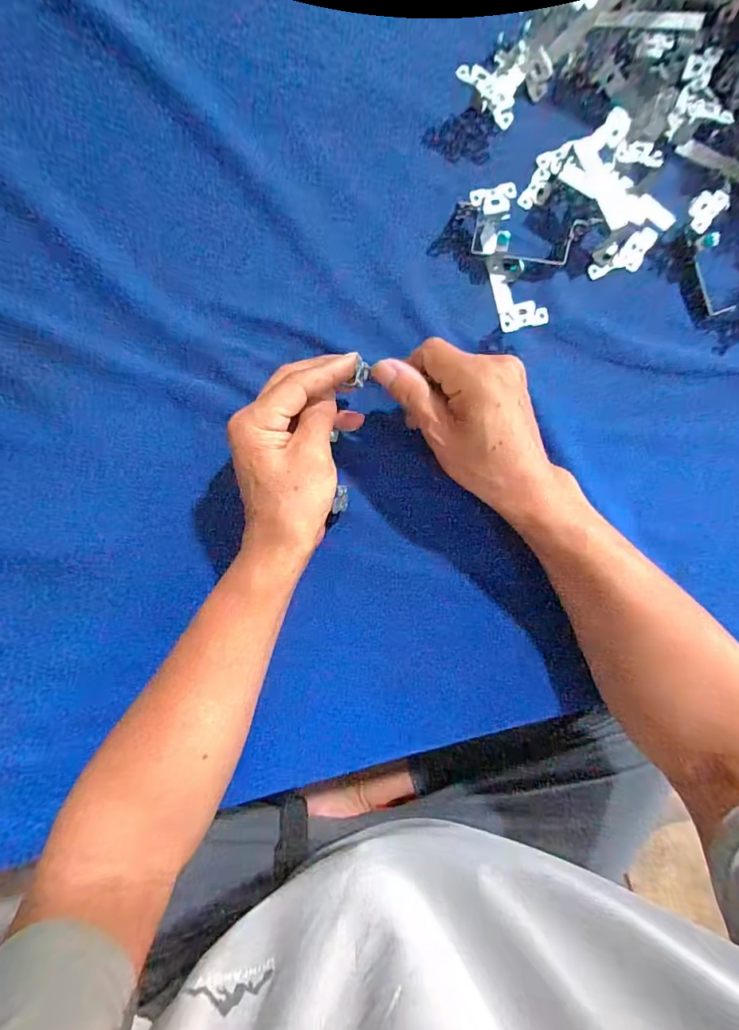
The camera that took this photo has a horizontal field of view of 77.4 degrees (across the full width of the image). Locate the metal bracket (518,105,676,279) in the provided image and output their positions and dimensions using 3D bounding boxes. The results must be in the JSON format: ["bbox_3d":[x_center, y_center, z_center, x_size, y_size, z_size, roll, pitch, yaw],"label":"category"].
[{"bbox_3d":[0.175,-0.240,0.343,0.073,0.031,0.107,-44,88,-2],"label":"metal bracket"}]

